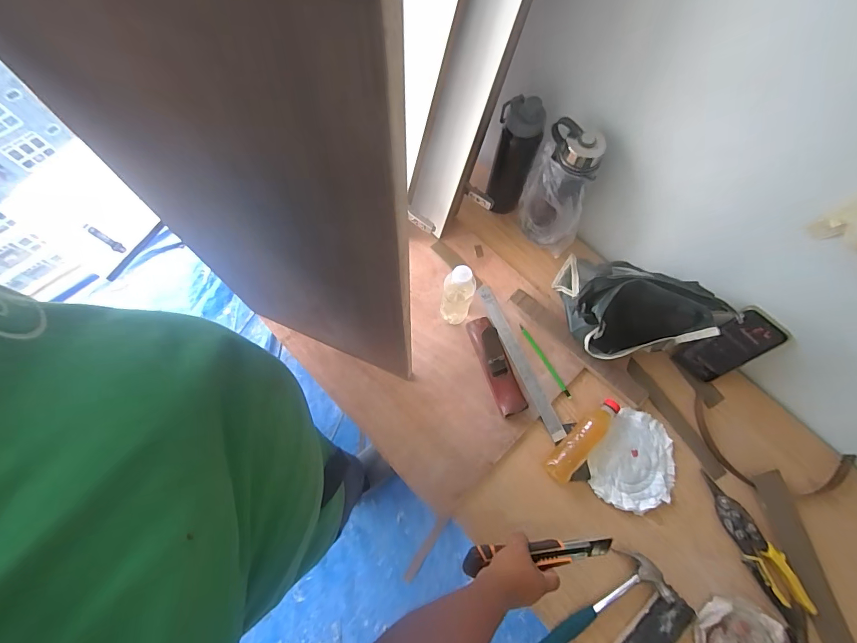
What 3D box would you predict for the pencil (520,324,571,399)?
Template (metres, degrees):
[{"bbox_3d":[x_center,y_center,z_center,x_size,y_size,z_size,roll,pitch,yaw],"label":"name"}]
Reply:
[{"bbox_3d":[0.233,0.078,0.775,0.014,0.013,0.167,-29,75,-10],"label":"pencil"}]

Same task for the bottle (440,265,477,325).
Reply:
[{"bbox_3d":[0.051,-0.043,0.710,0.041,0.178,0.047,-34,76,-11],"label":"bottle"}]

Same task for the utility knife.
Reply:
[{"bbox_3d":[0.168,0.359,0.600,0.228,0.030,0.037,-4,73,-3],"label":"utility knife"}]

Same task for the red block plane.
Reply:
[{"bbox_3d":[0.130,0.083,0.743,0.054,0.039,0.193,-18,74,-7],"label":"red block plane"}]

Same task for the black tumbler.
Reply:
[{"bbox_3d":[0.166,-0.324,0.770,0.080,0.250,0.074,12,73,3],"label":"black tumbler"}]

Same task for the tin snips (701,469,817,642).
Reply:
[{"bbox_3d":[0.561,0.393,0.660,0.057,0.027,0.252,-26,75,-9],"label":"tin snips"}]

